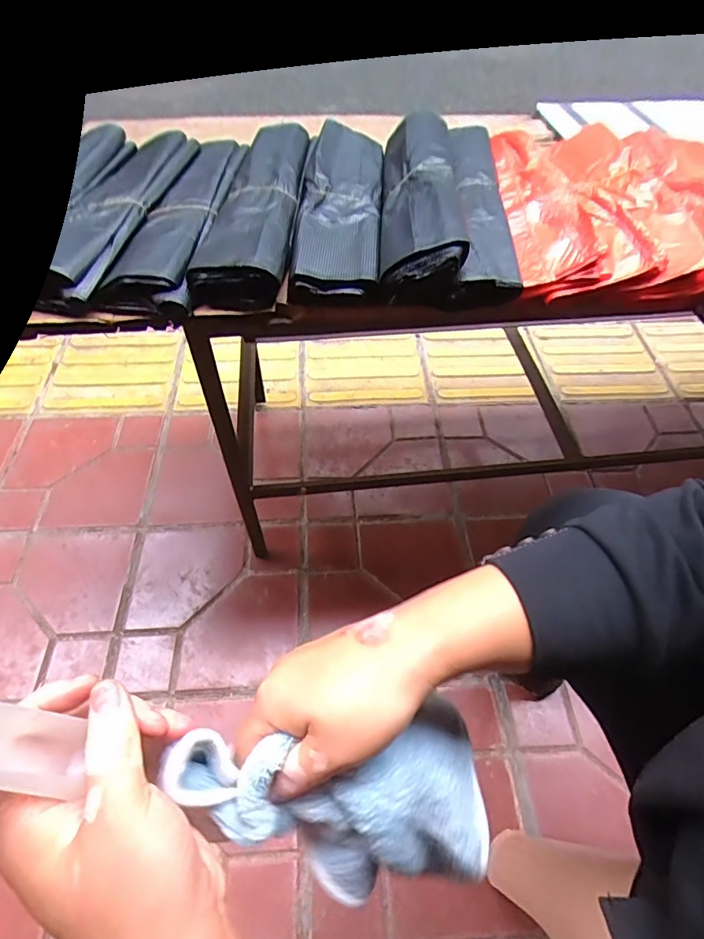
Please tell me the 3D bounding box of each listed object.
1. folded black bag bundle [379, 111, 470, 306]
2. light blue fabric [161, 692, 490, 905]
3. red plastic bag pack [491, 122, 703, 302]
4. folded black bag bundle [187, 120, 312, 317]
[{"bbox_3d":[0.073,-0.299,0.525,0.081,0.059,0.336,4,54,0],"label":"folded black bag bundle"},{"bbox_3d":[-0.007,0.187,0.288,0.204,0.069,0.098,21,49,-22],"label":"light blue fabric"},{"bbox_3d":[0.321,-0.321,0.566,0.313,0.050,0.374,2,54,-2],"label":"red plastic bag pack"},{"bbox_3d":[-0.099,-0.298,0.541,0.086,0.043,0.343,4,54,0],"label":"folded black bag bundle"}]

